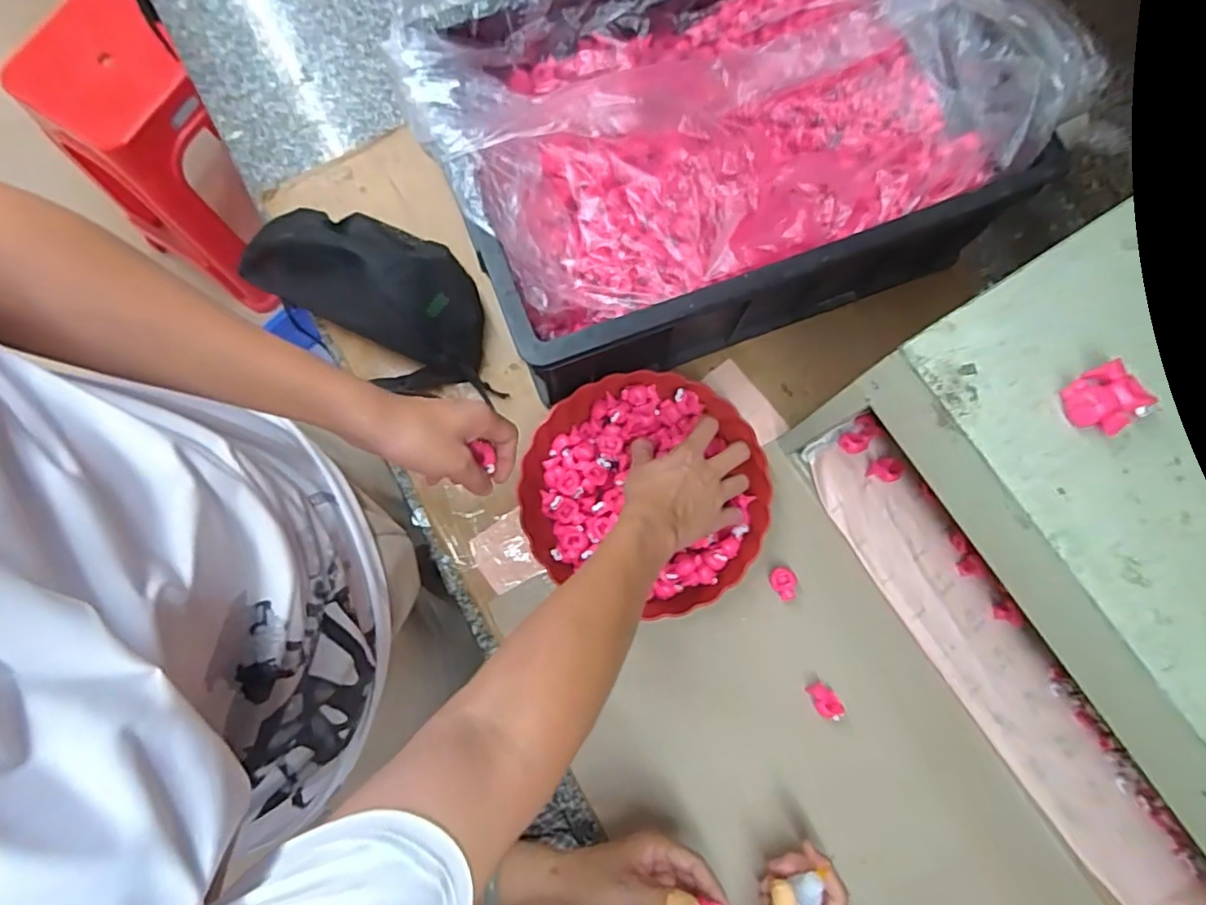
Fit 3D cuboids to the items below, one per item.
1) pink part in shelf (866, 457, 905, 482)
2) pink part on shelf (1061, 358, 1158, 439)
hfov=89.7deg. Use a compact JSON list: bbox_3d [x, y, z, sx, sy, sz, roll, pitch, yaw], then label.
[{"bbox_3d":[0.295,0.019,0.635,0.034,0.017,0.025,-11,79,-2],"label":"pink part in shelf"},{"bbox_3d":[0.307,-0.031,0.369,0.040,0.019,0.037,-33,81,-6],"label":"pink part on shelf"}]

